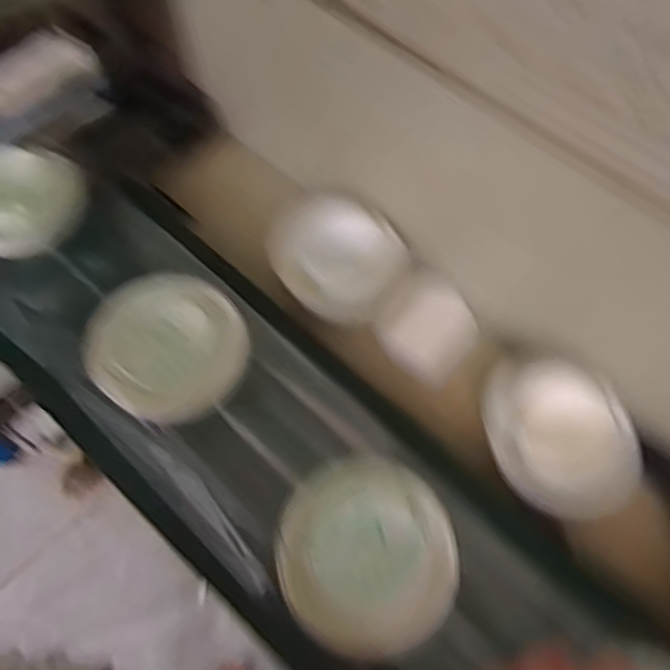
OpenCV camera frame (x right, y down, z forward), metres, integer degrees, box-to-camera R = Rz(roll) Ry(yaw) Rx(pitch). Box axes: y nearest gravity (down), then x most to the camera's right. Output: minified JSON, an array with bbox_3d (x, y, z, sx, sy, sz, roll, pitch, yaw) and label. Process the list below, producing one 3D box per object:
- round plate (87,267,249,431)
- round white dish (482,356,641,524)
[{"bbox_3d":[-0.126,0.008,0.510,0.113,0.023,0.113,6,73,-20],"label":"round plate"},{"bbox_3d":[0.180,0.083,0.545,0.103,0.045,0.123,-28,72,6],"label":"round white dish"}]

